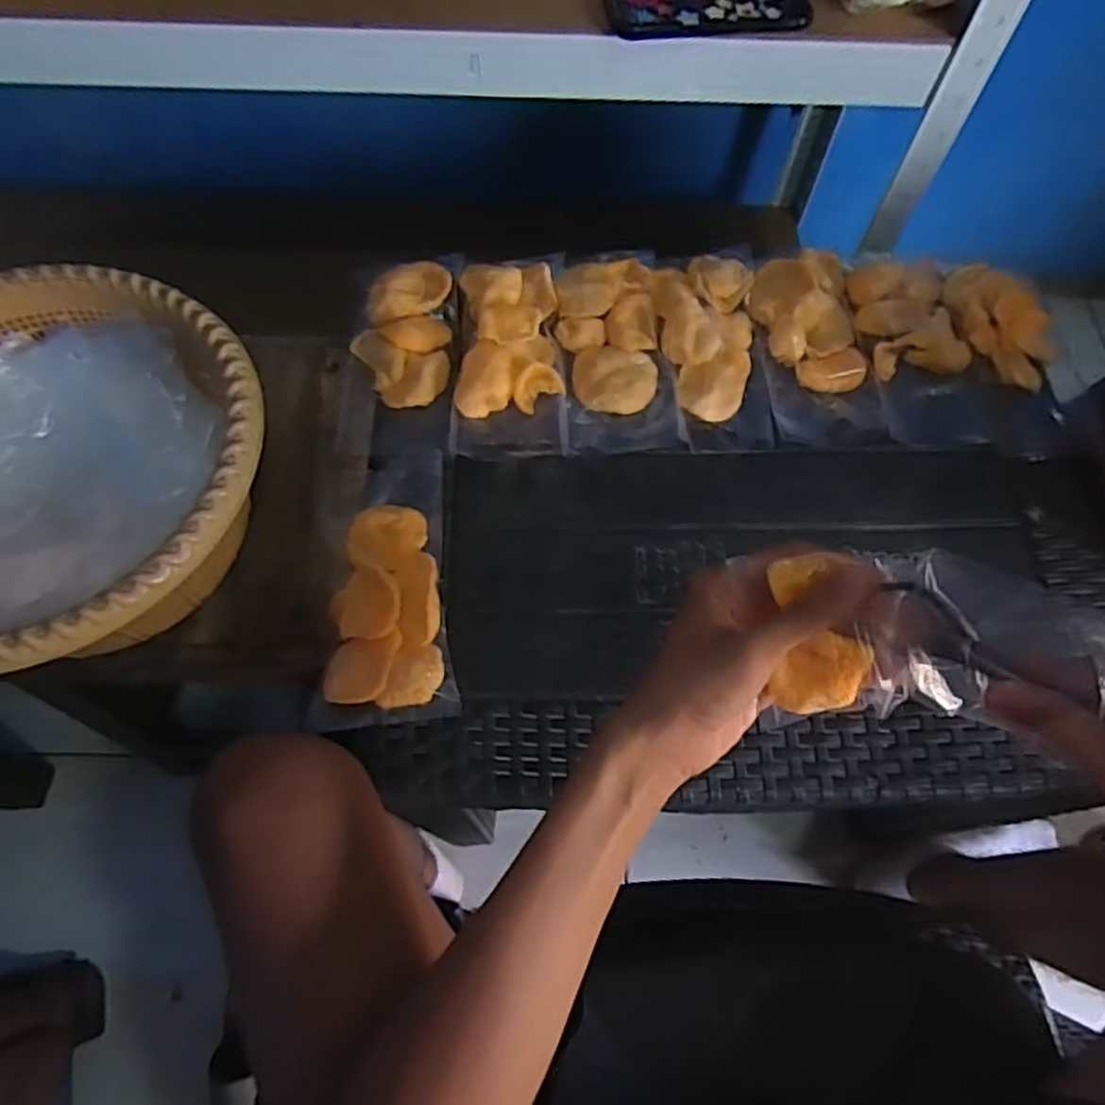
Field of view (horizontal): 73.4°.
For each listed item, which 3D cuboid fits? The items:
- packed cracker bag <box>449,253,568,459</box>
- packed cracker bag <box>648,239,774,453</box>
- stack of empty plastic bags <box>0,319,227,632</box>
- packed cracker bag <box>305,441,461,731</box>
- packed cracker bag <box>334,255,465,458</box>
[{"bbox_3d":[-0.034,-0.159,0.589,0.086,0.024,0.171,-1,65,-1],"label":"packed cracker bag"},{"bbox_3d":[0.129,-0.170,0.597,0.078,0.022,0.189,-1,65,-2],"label":"packed cracker bag"},{"bbox_3d":[-0.315,-0.043,0.466,0.198,0.070,0.218,-16,67,-8],"label":"stack of empty plastic bags"},{"bbox_3d":[-0.118,0.011,0.517,0.090,0.024,0.209,-5,66,-4],"label":"packed cracker bag"},{"bbox_3d":[-0.121,-0.162,0.593,0.086,0.021,0.177,1,65,-1],"label":"packed cracker bag"}]

